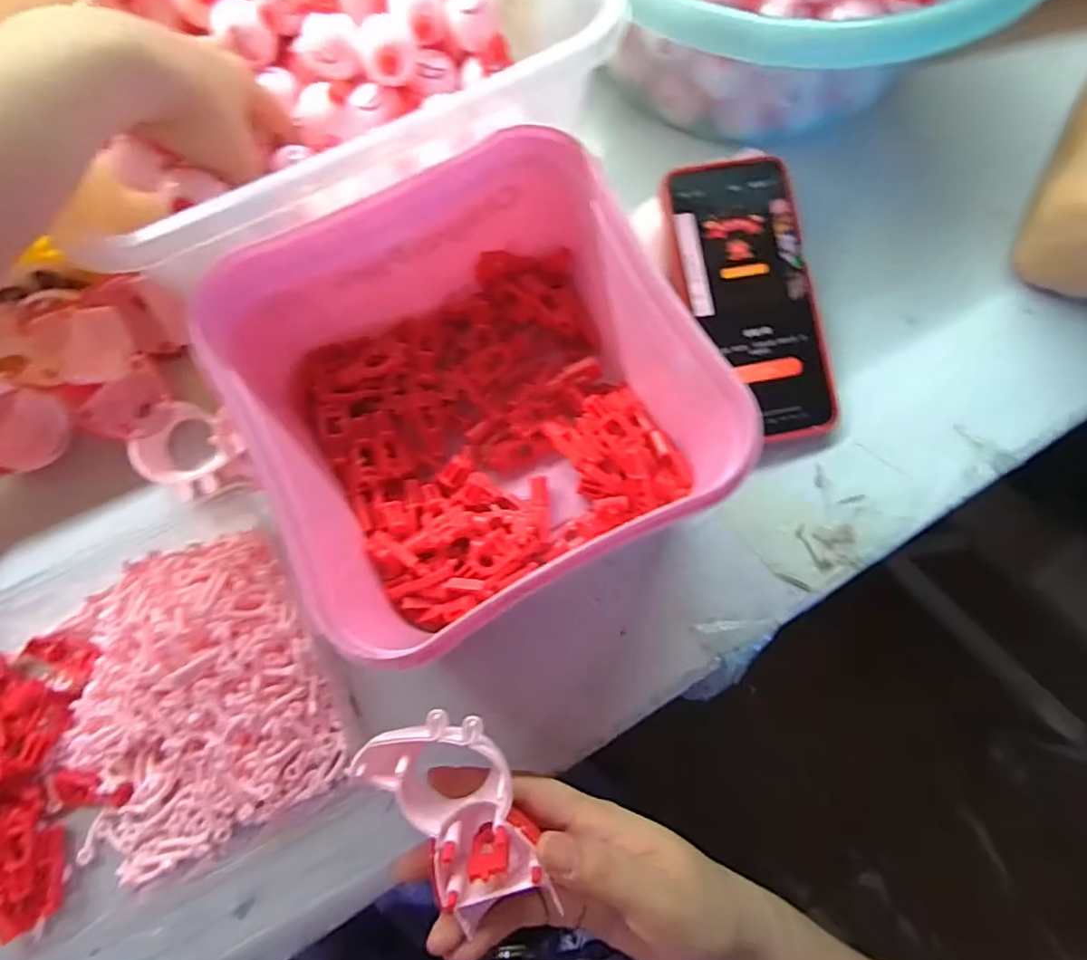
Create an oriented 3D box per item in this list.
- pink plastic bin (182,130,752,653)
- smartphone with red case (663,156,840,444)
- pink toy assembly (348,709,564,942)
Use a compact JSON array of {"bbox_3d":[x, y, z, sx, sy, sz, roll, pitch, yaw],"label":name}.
[{"bbox_3d":[-0.032,-0.034,0.300,0.191,0.106,0.191,-28,78,-6],"label":"pink plastic bin"},{"bbox_3d":[0.118,-0.103,0.343,0.076,0.006,0.161,-10,88,-5],"label":"smartphone with red case"},{"bbox_3d":[-0.034,0.138,0.250,0.050,0.026,0.096,-27,105,-6],"label":"pink toy assembly"}]

